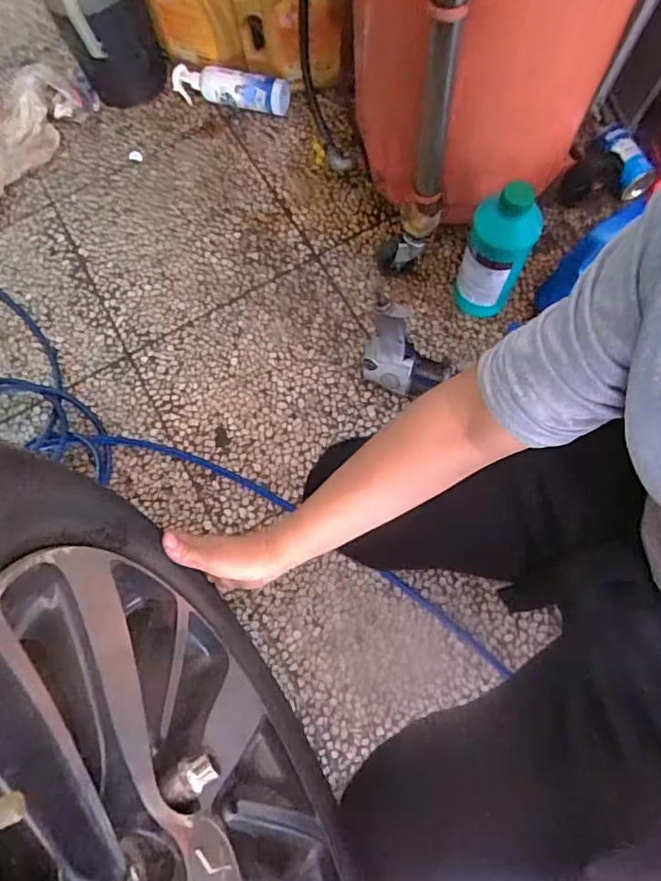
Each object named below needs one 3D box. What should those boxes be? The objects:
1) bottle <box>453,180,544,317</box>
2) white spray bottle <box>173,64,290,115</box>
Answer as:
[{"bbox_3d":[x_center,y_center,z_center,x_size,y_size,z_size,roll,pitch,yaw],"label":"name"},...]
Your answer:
[{"bbox_3d":[0.260,-0.284,0.849,0.093,0.261,0.075,29,78,11],"label":"bottle"},{"bbox_3d":[-0.206,-0.721,1.088,0.251,0.079,0.051,10,75,6],"label":"white spray bottle"}]

